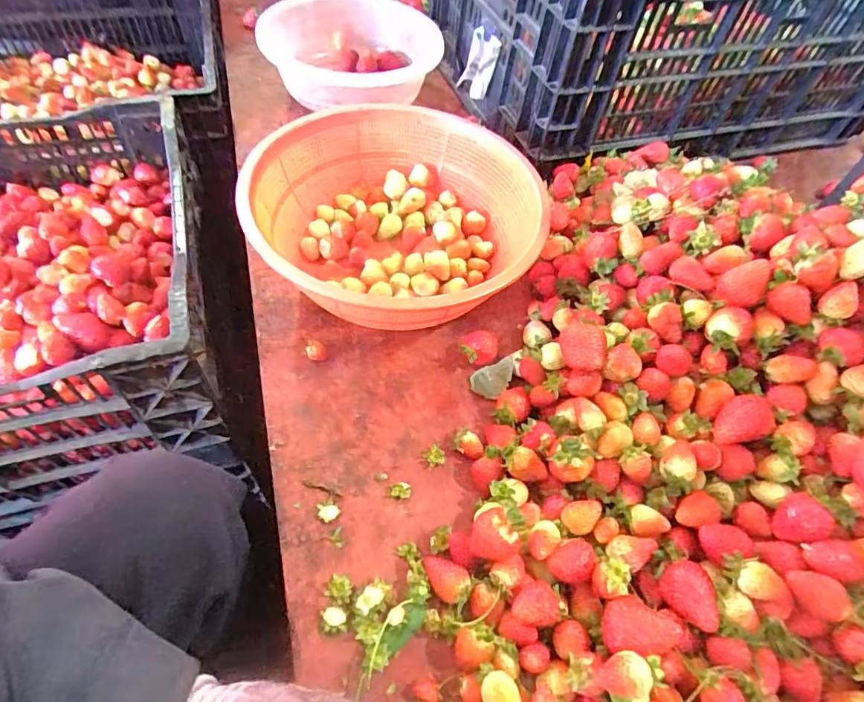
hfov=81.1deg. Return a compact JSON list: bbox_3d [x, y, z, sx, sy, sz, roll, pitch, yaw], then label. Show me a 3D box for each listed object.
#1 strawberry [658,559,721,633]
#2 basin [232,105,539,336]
[{"bbox_3d":[0.173,0.166,0.342,0.031,0.023,0.044,-7,56,-10],"label":"strawberry"},{"bbox_3d":[-0.037,-0.128,0.518,0.272,0.099,0.282,3,55,-4],"label":"basin"}]

